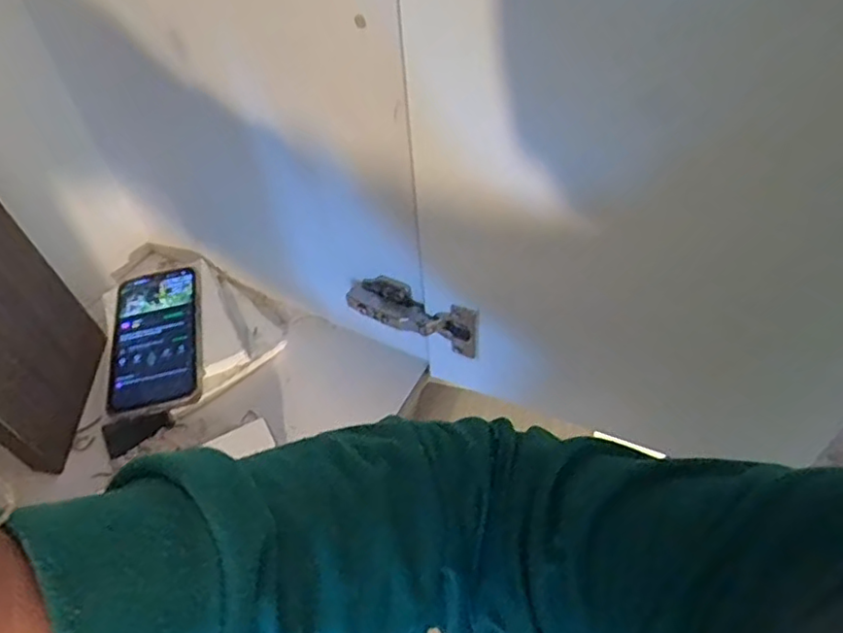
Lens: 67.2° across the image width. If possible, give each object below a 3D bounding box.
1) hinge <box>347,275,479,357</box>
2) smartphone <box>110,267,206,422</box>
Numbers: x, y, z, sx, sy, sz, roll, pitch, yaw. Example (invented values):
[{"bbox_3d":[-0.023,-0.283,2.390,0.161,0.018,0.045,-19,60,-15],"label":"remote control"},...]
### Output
[{"bbox_3d":[-0.010,0.000,0.545,0.118,0.055,0.023,21,54,21],"label":"hinge"},{"bbox_3d":[-0.251,0.018,0.602,0.081,0.011,0.162,-14,51,-7],"label":"smartphone"}]

